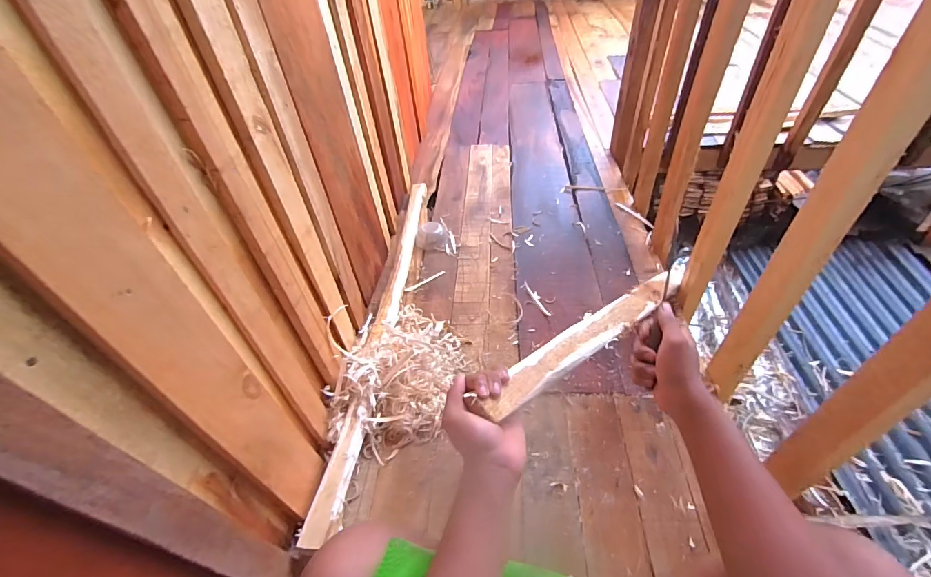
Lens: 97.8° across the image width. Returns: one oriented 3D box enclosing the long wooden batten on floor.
[{"bbox_3d":[-0.176,0.016,0.951,0.055,0.040,1.028,0,44,5],"label":"long wooden batten on floor"}]

